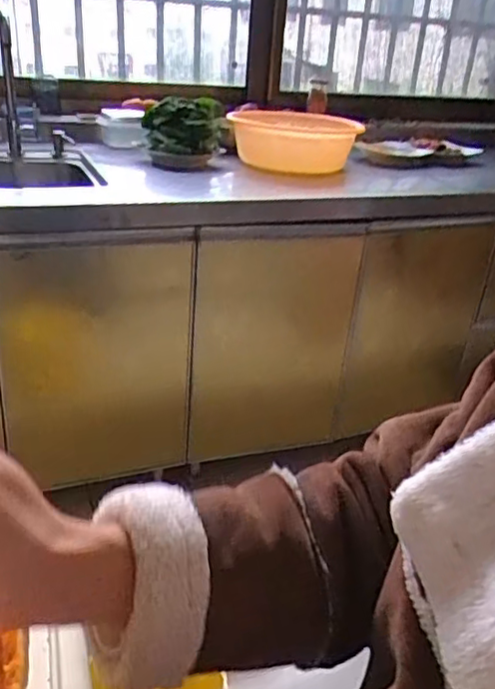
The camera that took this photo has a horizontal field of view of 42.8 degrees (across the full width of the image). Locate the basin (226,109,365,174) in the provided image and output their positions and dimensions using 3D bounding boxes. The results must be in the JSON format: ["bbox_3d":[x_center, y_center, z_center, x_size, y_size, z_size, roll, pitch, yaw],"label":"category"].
[{"bbox_3d":[0.110,-0.488,1.532,0.312,0.110,0.292,4,27,-2],"label":"basin"}]

